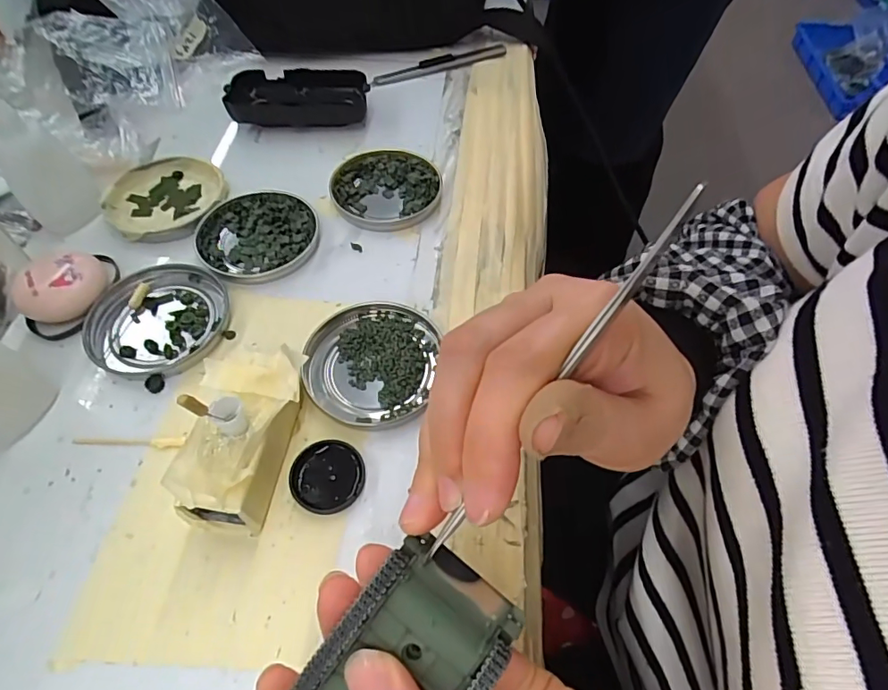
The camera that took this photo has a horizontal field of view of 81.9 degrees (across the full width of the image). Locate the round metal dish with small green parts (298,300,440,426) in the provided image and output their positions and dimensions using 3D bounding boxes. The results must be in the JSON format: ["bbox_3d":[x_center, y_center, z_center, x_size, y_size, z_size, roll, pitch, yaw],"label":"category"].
[{"bbox_3d":[-0.040,0.009,0.287,0.072,0.014,0.074,0,57,0],"label":"round metal dish with small green parts"}]

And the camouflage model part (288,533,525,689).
[{"bbox_3d":[-0.022,0.106,0.146,0.042,0.021,0.094,35,88,20],"label":"camouflage model part"}]

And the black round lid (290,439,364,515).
[{"bbox_3d":[-0.057,0.065,0.253,0.035,0.007,0.034,0,57,0],"label":"black round lid"}]

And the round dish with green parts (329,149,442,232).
[{"bbox_3d":[-0.042,-0.115,0.372,0.076,0.009,0.078,0,57,0],"label":"round dish with green parts"}]

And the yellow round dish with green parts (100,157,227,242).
[{"bbox_3d":[-0.199,-0.105,0.366,0.073,0.011,0.082,19,58,12],"label":"yellow round dish with green parts"}]

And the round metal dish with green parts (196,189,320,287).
[{"bbox_3d":[-0.125,-0.074,0.344,0.077,0.009,0.078,0,57,0],"label":"round metal dish with green parts"}]

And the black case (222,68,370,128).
[{"bbox_3d":[-0.118,-0.202,0.419,0.109,0.022,0.049,-3,57,-2],"label":"black case"}]

